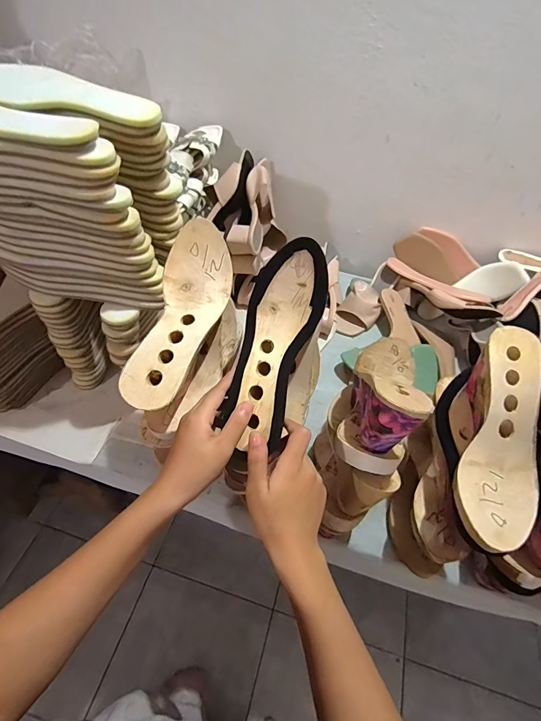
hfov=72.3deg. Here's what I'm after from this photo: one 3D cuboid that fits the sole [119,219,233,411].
[{"bbox_3d":[-0.095,-0.060,0.407,0.079,0.057,0.227,8,51,1],"label":"sole"}]

